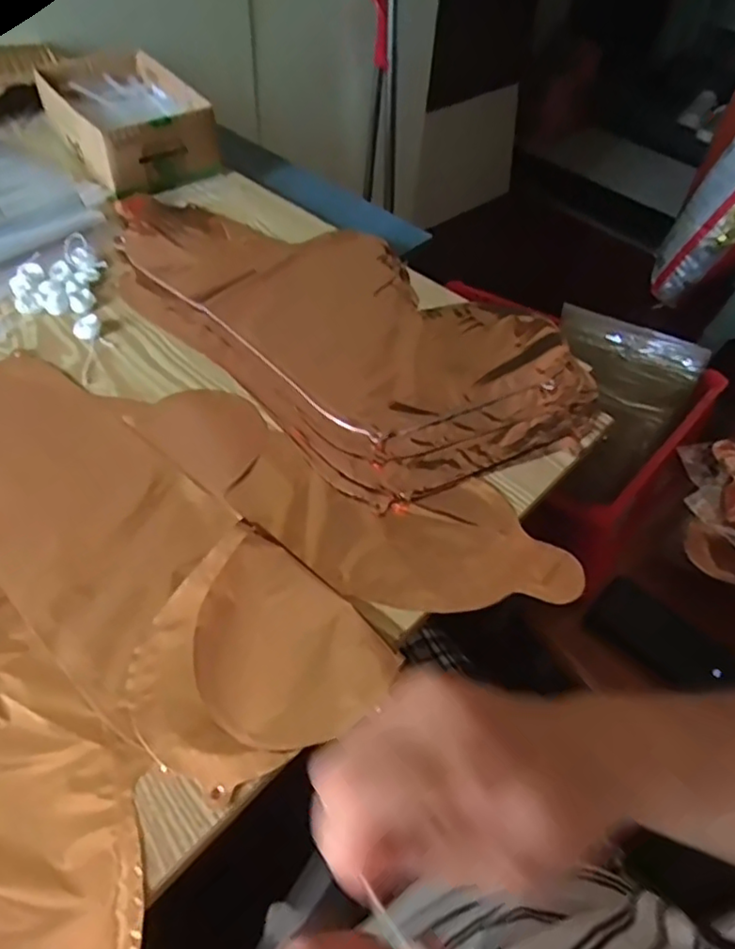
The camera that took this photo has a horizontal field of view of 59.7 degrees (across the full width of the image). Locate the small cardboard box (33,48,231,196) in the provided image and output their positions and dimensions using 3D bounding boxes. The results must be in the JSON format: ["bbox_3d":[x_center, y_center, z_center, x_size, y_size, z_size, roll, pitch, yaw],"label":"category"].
[{"bbox_3d":[-0.260,-0.383,0.700,0.133,0.067,0.196,-27,55,-24],"label":"small cardboard box"}]

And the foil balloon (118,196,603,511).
[{"bbox_3d":[-0.032,-0.146,0.562,0.242,0.016,0.454,-34,58,-28],"label":"foil balloon"}]

